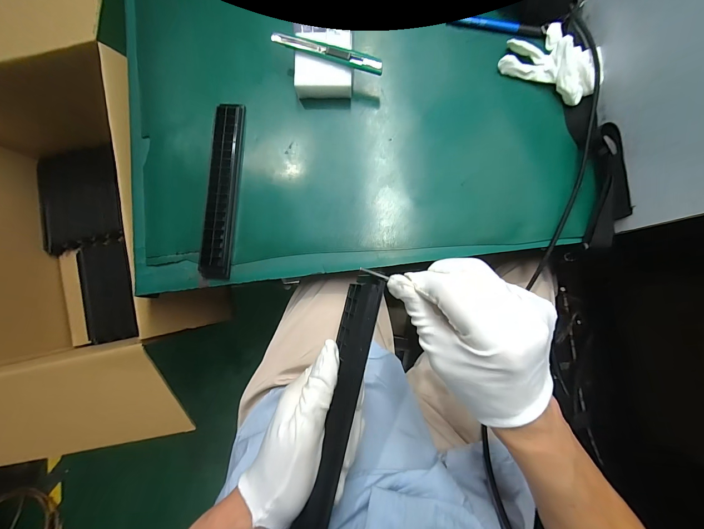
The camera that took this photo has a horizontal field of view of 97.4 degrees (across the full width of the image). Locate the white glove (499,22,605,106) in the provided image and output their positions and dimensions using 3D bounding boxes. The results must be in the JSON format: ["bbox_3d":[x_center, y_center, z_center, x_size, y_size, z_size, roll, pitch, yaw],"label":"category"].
[{"bbox_3d":[0.259,-0.264,0.391,0.114,0.032,0.081,32,88,5],"label":"white glove"}]

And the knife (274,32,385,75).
[{"bbox_3d":[-0.031,-0.265,0.385,0.144,0.007,0.018,19,87,4],"label":"knife"}]

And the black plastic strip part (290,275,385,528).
[{"bbox_3d":[-0.010,0.103,0.218,0.025,0.010,0.193,12,81,4],"label":"black plastic strip part"}]

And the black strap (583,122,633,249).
[{"bbox_3d":[0.305,-0.092,0.371,0.033,0.032,0.140,4,86,3],"label":"black strap"}]

